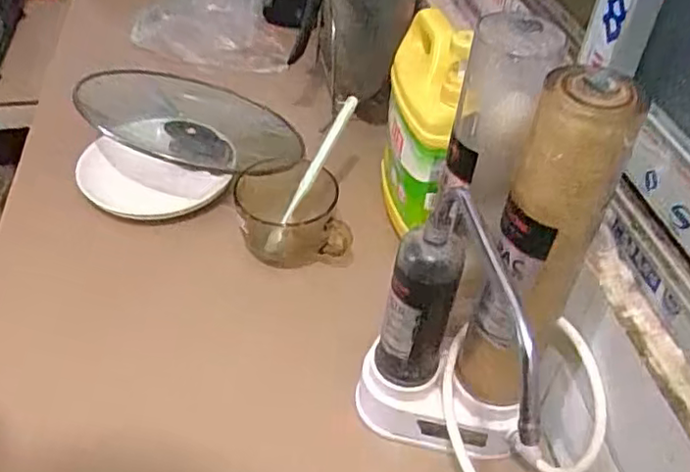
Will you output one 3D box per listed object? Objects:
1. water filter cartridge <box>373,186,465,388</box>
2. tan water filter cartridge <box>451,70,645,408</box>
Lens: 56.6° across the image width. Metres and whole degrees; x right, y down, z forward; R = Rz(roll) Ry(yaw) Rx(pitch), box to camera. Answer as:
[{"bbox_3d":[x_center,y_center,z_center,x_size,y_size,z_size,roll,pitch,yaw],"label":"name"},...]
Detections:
[{"bbox_3d":[0.055,0.036,0.462,0.049,0.177,0.047,8,44,6],"label":"water filter cartridge"},{"bbox_3d":[0.125,0.015,0.418,0.057,0.254,0.046,17,45,15],"label":"tan water filter cartridge"}]

